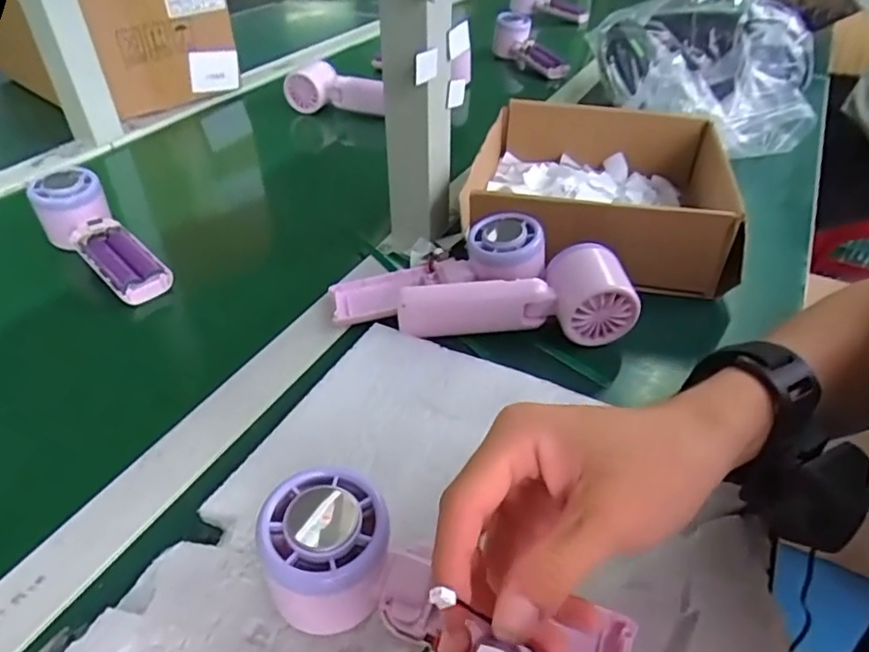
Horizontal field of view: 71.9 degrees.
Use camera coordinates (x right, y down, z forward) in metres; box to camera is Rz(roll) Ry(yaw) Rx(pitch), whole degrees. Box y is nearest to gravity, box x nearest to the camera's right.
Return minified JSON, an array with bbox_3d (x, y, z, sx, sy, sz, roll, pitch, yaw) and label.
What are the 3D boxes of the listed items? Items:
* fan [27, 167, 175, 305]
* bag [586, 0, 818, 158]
[{"bbox_3d":[-0.286,-0.074,0.514,0.168,0.045,0.050,41,54,19],"label":"fan"},{"bbox_3d":[0.317,-0.307,0.711,0.247,0.104,0.246,-13,42,-15],"label":"bag"}]

